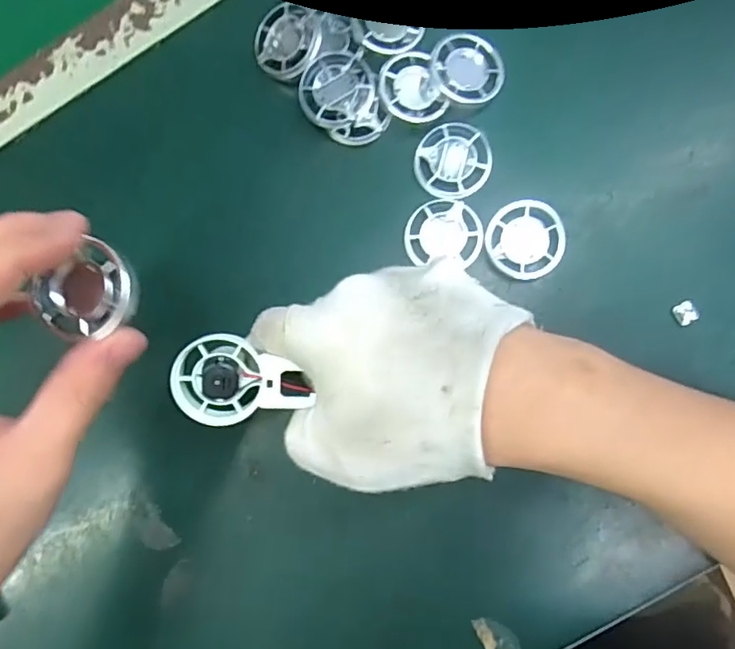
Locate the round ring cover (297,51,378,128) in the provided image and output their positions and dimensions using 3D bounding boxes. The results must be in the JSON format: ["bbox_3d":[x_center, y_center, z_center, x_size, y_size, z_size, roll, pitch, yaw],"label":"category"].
[{"bbox_3d":[-0.016,-0.125,0.304,0.037,0.005,0.038,0,85,5],"label":"round ring cover"}]

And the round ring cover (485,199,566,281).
[{"bbox_3d":[0.081,-0.043,0.293,0.038,0.006,0.039,0,85,5],"label":"round ring cover"}]

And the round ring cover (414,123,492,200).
[{"bbox_3d":[0.045,-0.085,0.302,0.039,0.005,0.039,4,85,5],"label":"round ring cover"}]

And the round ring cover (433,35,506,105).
[{"bbox_3d":[0.052,-0.133,0.300,0.034,0.008,0.037,0,85,5],"label":"round ring cover"}]

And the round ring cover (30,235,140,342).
[{"bbox_3d":[-0.105,-0.011,0.217,0.034,0.006,0.037,0,85,5],"label":"round ring cover"}]

